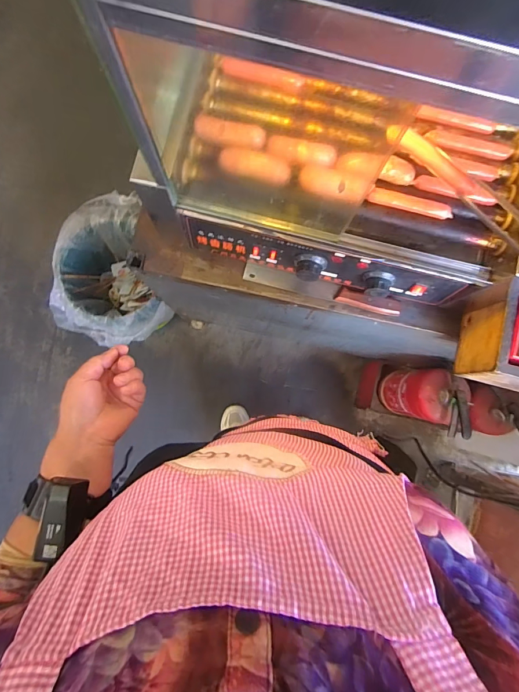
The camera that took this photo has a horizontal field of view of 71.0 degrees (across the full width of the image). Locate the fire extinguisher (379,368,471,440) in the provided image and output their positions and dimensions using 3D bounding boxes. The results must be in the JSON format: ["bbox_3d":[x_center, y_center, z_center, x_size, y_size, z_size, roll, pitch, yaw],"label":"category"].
[{"bbox_3d":[0.440,0.137,0.988,0.123,0.333,0.141,28,84,1],"label":"fire extinguisher"}]

